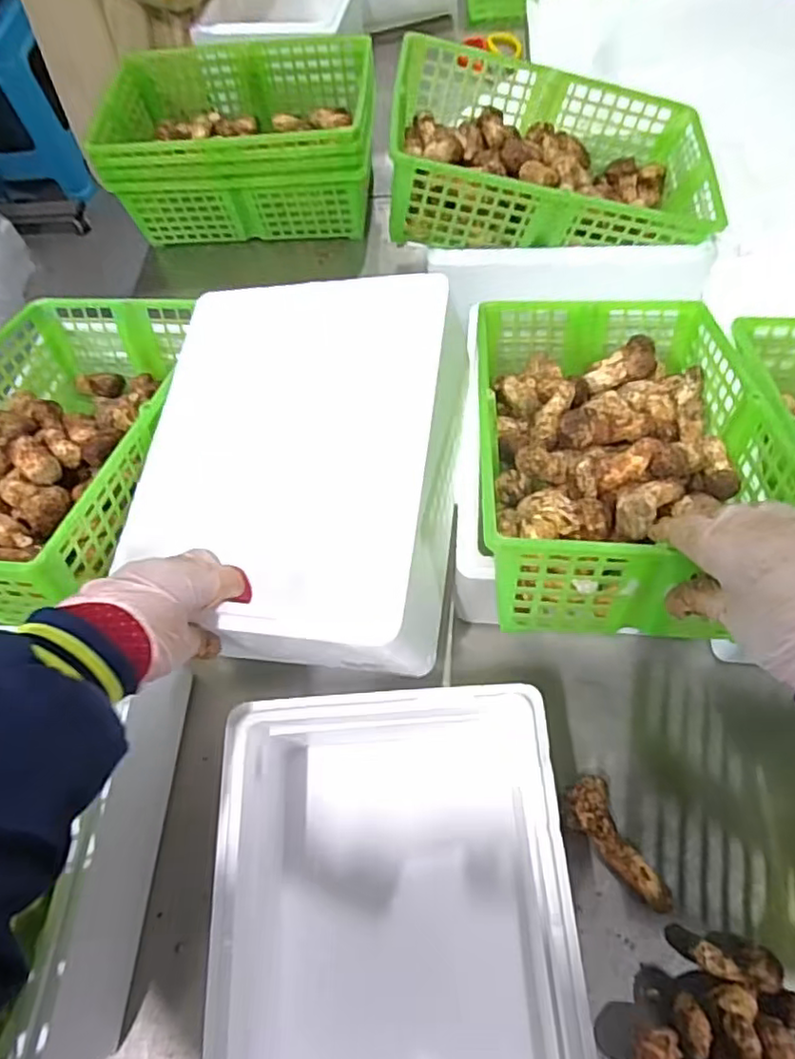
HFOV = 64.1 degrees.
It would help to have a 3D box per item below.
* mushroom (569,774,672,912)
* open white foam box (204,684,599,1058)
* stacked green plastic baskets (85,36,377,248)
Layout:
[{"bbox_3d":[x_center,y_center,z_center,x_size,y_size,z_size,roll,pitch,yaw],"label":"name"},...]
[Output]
[{"bbox_3d":[0.171,0.250,0.497,0.042,0.038,0.107,-29,64,-11],"label":"mushroom"},{"bbox_3d":[0.001,0.281,0.445,0.224,0.120,0.304,-4,62,2],"label":"open white foam box"},{"bbox_3d":[-0.208,-0.539,0.878,0.363,0.145,0.252,3,63,6],"label":"stacked green plastic baskets"}]

